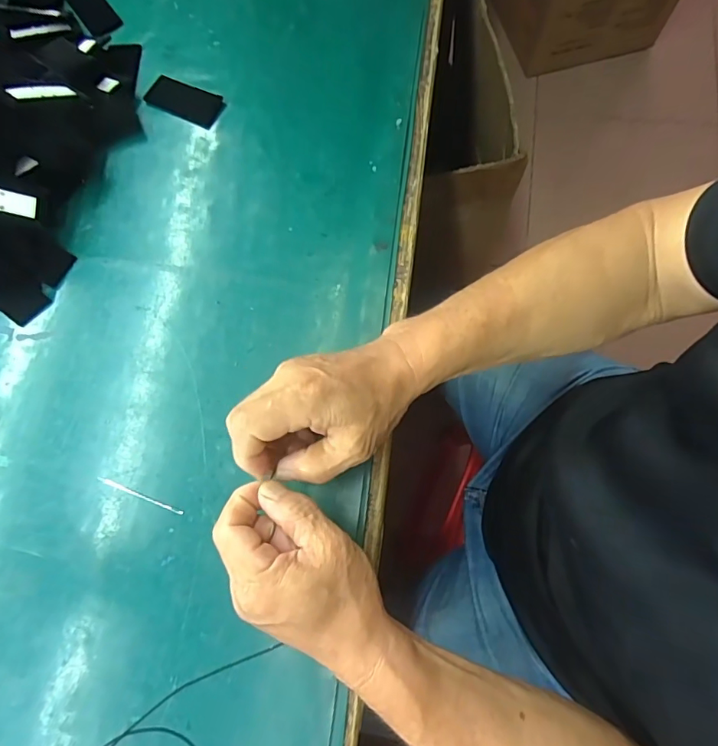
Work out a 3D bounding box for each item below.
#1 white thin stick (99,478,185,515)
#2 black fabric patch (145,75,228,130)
[{"bbox_3d":[-0.167,0.093,0.360,0.073,0.004,0.004,20,76,7],"label":"white thin stick"},{"bbox_3d":[-0.168,-0.264,0.457,0.077,0.005,0.032,26,77,9],"label":"black fabric patch"}]

